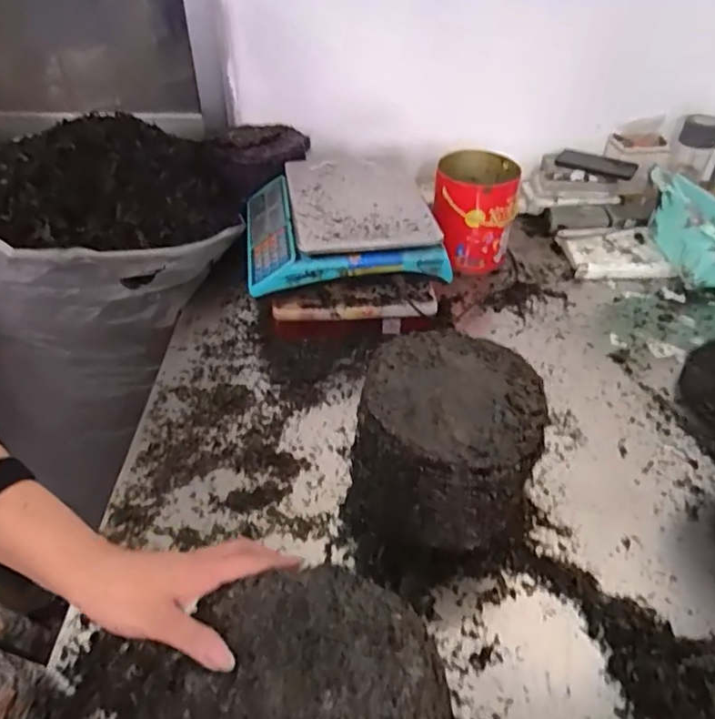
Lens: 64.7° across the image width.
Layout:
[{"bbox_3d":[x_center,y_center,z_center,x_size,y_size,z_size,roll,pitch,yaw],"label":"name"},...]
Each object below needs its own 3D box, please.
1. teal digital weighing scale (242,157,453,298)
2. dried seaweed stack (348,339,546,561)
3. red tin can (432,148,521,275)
[{"bbox_3d":[-0.041,-0.258,1.017,0.316,0.086,0.323,-6,41,-7],"label":"teal digital weighing scale"},{"bbox_3d":[0.099,0.102,0.659,0.193,0.196,0.196,7,42,9],"label":"dried seaweed stack"},{"bbox_3d":[0.230,-0.292,1.126,0.148,0.180,0.169,9,42,10],"label":"red tin can"}]

